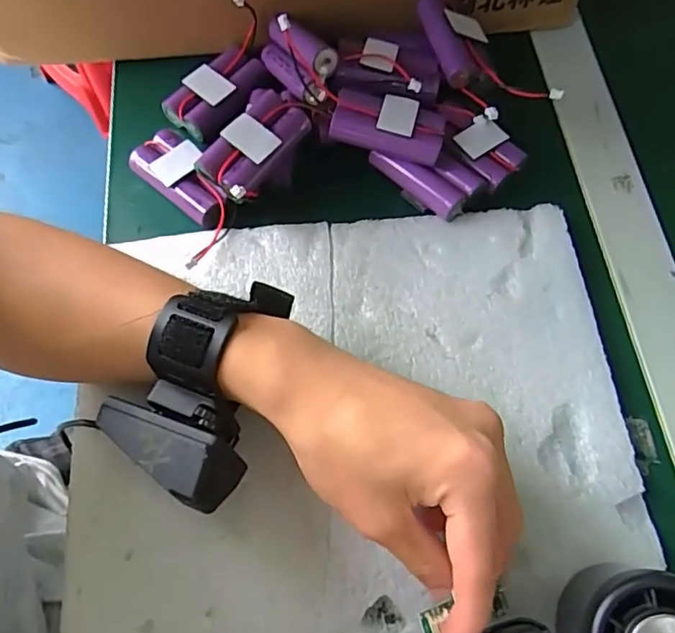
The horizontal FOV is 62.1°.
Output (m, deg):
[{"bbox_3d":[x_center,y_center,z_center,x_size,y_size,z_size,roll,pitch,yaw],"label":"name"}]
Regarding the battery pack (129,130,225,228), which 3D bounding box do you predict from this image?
[{"bbox_3d":[-0.093,-0.087,0.339,0.068,0.017,0.032,37,72,14],"label":"battery pack"}]

